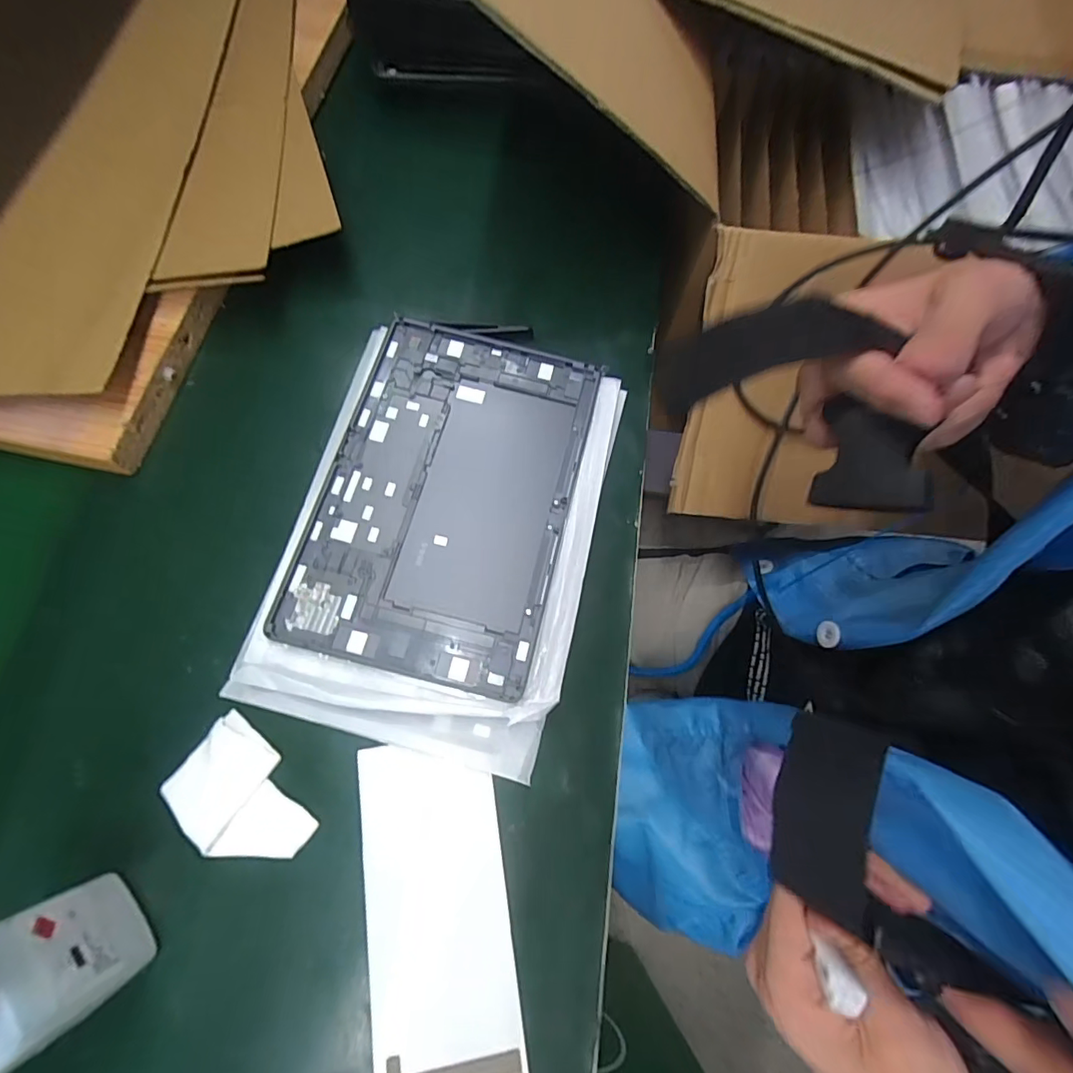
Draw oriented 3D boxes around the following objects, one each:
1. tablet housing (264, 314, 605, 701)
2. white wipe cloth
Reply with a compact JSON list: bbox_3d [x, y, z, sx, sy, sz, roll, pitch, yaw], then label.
[{"bbox_3d":[-0.061,-0.033,0.352,0.167,0.014,0.250,14,71,3],"label":"tablet housing"},{"bbox_3d":[-0.176,0.157,0.297,0.088,0.008,0.058,43,75,12],"label":"white wipe cloth"}]

